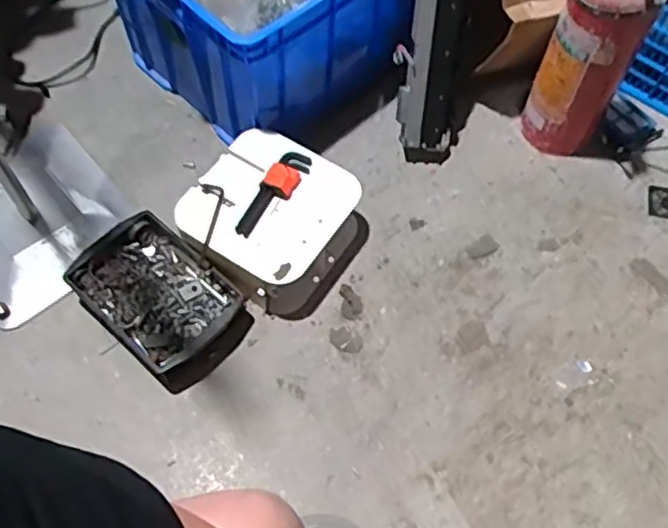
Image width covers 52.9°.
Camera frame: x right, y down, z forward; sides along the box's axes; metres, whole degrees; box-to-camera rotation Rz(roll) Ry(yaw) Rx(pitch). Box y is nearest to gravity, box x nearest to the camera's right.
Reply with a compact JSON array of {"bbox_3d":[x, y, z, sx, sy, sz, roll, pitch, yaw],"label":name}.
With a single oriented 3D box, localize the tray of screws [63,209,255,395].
[{"bbox_3d":[-0.279,0.057,1.075,0.270,0.069,0.184,40,67,17],"label":"tray of screws"}]

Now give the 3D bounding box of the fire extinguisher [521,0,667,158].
[{"bbox_3d":[0.438,-0.363,1.141,0.132,0.420,0.127,28,64,12],"label":"fire extinguisher"}]

